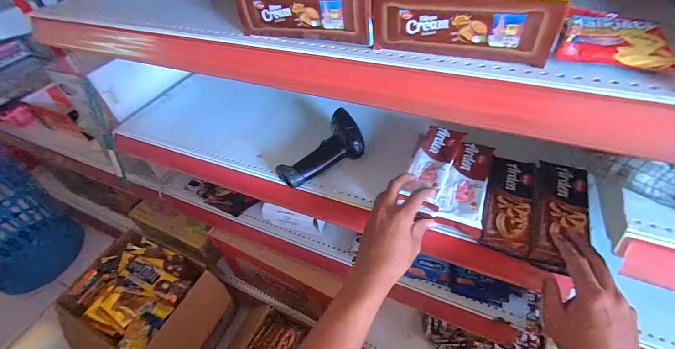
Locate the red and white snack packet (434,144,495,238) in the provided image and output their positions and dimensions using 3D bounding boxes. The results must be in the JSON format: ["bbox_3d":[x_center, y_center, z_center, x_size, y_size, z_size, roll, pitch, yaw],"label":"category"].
[{"bbox_3d":[0.200,0.008,0.482,0.061,0.019,0.176,17,51,22],"label":"red and white snack packet"}]

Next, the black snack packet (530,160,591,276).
[{"bbox_3d":[0.298,0.051,0.434,0.064,0.030,0.169,20,56,24],"label":"black snack packet"}]

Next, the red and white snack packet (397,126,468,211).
[{"bbox_3d":[0.145,-0.017,0.485,0.058,0.020,0.183,17,49,22],"label":"red and white snack packet"}]

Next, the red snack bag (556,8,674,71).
[{"bbox_3d":[0.238,-0.116,0.272,0.083,0.013,0.076,18,52,23],"label":"red snack bag"}]

